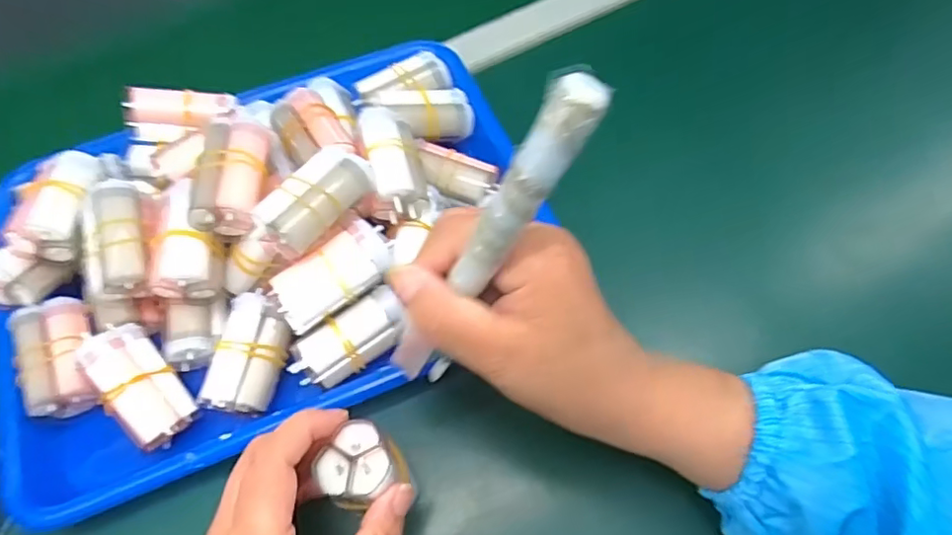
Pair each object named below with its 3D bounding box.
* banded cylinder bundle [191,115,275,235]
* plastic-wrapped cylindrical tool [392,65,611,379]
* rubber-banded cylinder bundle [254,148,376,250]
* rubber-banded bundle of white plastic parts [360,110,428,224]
[{"bbox_3d":[-0.137,-0.051,0.322,0.037,0.024,0.069,-4,60,-1],"label":"banded cylinder bundle"},{"bbox_3d":[0.001,-0.006,0.226,0.014,0.163,0.017,-8,55,-38],"label":"plastic-wrapped cylindrical tool"},{"bbox_3d":[-0.085,-0.037,0.311,0.032,0.025,0.067,27,65,16],"label":"rubber-banded cylinder bundle"},{"bbox_3d":[-0.048,-0.062,0.353,0.030,0.036,0.073,-16,61,-7],"label":"rubber-banded bundle of white plastic parts"}]

